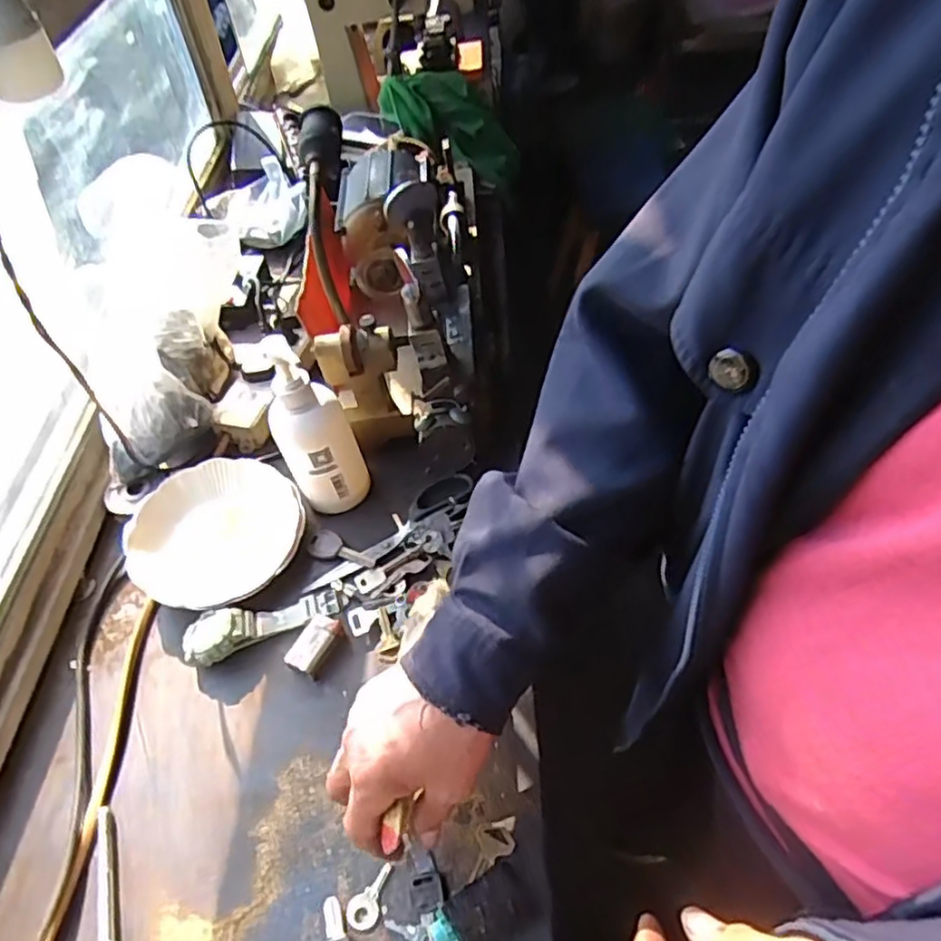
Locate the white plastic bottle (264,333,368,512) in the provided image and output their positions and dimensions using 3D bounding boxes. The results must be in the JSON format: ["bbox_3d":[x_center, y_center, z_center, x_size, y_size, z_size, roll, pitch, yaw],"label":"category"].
[{"bbox_3d":[-0.130,-0.036,0.576,0.065,0.167,0.050,-21,51,-13],"label":"white plastic bottle"}]

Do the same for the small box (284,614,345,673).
[{"bbox_3d":[-0.119,0.134,0.534,0.027,0.015,0.045,17,53,18],"label":"small box"}]

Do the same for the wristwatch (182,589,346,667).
[{"bbox_3d":[-0.166,0.119,0.550,0.125,0.021,0.038,-14,50,-7],"label":"wristwatch"}]

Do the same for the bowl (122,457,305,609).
[{"bbox_3d":[-0.220,0.054,0.599,0.144,0.032,0.136,-2,50,3],"label":"bowl"}]

